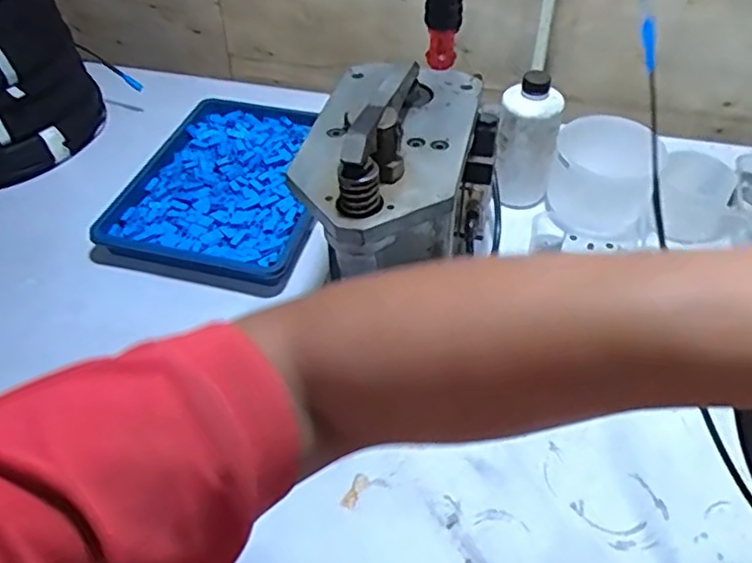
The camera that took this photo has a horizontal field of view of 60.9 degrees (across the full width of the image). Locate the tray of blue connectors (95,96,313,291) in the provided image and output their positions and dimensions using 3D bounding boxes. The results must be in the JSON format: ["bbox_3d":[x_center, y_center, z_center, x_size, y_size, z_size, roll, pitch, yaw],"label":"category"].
[{"bbox_3d":[-0.176,-0.128,0.826,0.232,0.041,0.311,11,46,11],"label":"tray of blue connectors"}]

